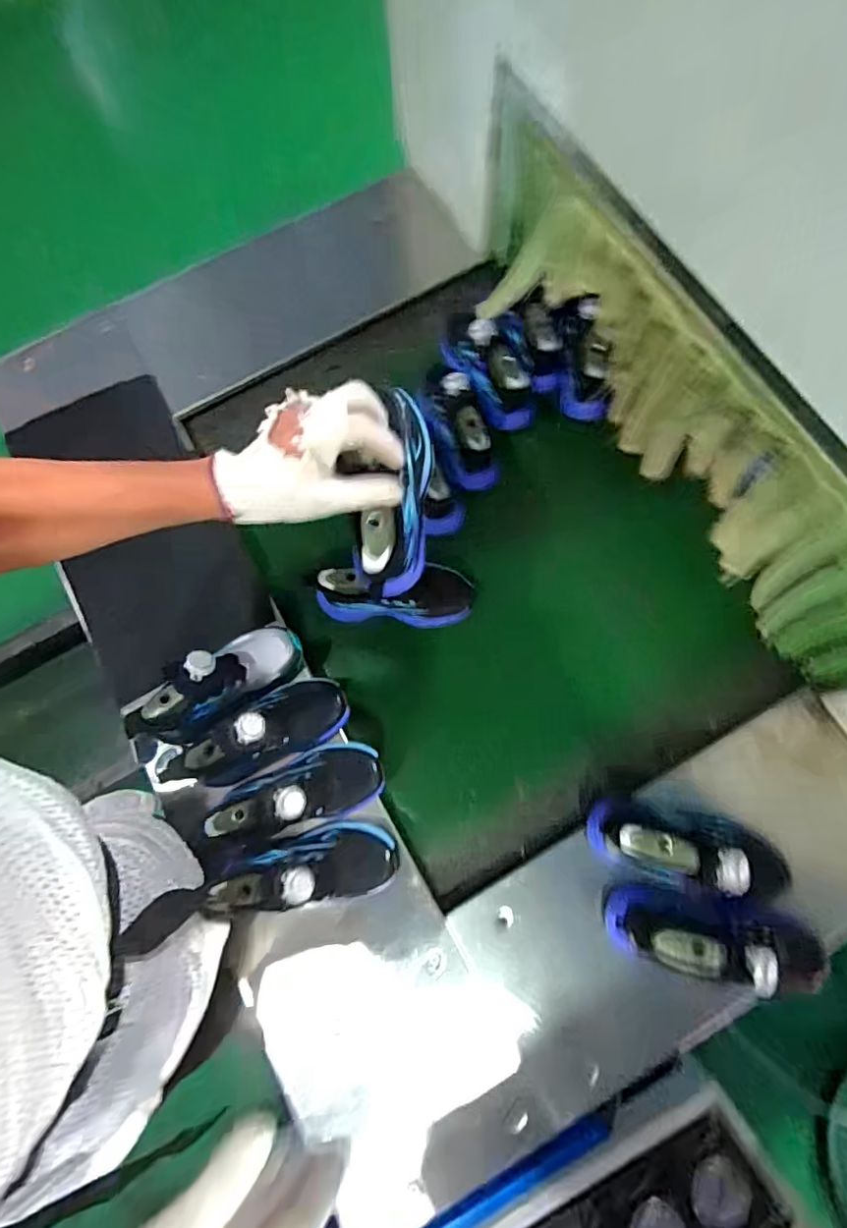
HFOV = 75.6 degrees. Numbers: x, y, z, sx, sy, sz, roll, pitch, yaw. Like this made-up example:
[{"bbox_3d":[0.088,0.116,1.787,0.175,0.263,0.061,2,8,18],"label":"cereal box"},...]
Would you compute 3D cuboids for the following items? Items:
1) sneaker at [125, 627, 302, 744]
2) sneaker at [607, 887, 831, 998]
[{"bbox_3d":[-0.239,0.075,0.640,0.205,0.096,0.081,-32,78,-24],"label":"sneaker"},{"bbox_3d":[0.284,0.326,0.547,0.189,0.077,0.062,-2,75,31],"label":"sneaker"}]

